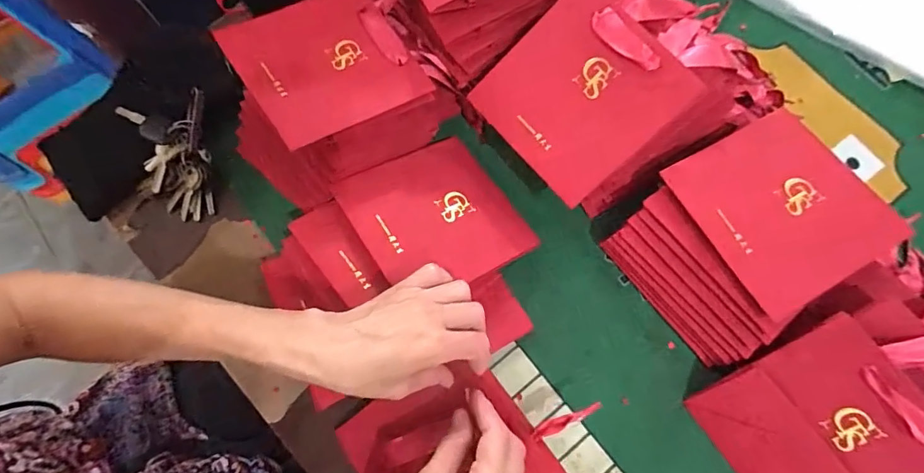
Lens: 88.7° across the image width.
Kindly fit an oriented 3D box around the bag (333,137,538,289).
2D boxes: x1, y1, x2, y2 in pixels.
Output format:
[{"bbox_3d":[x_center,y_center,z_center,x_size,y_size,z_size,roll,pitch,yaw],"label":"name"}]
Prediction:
[{"bbox_3d":[-0.022,-0.018,0.428,0.140,0.008,0.137,-27,72,-25],"label":"bag"}]

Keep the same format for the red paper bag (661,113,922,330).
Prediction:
[{"bbox_3d":[0.260,-0.026,0.381,0.138,0.010,0.140,-30,77,-7],"label":"red paper bag"}]

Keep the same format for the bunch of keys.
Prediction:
[{"bbox_3d":[-0.283,-0.076,0.460,0.087,0.051,0.112,-11,75,-3],"label":"bunch of keys"}]

